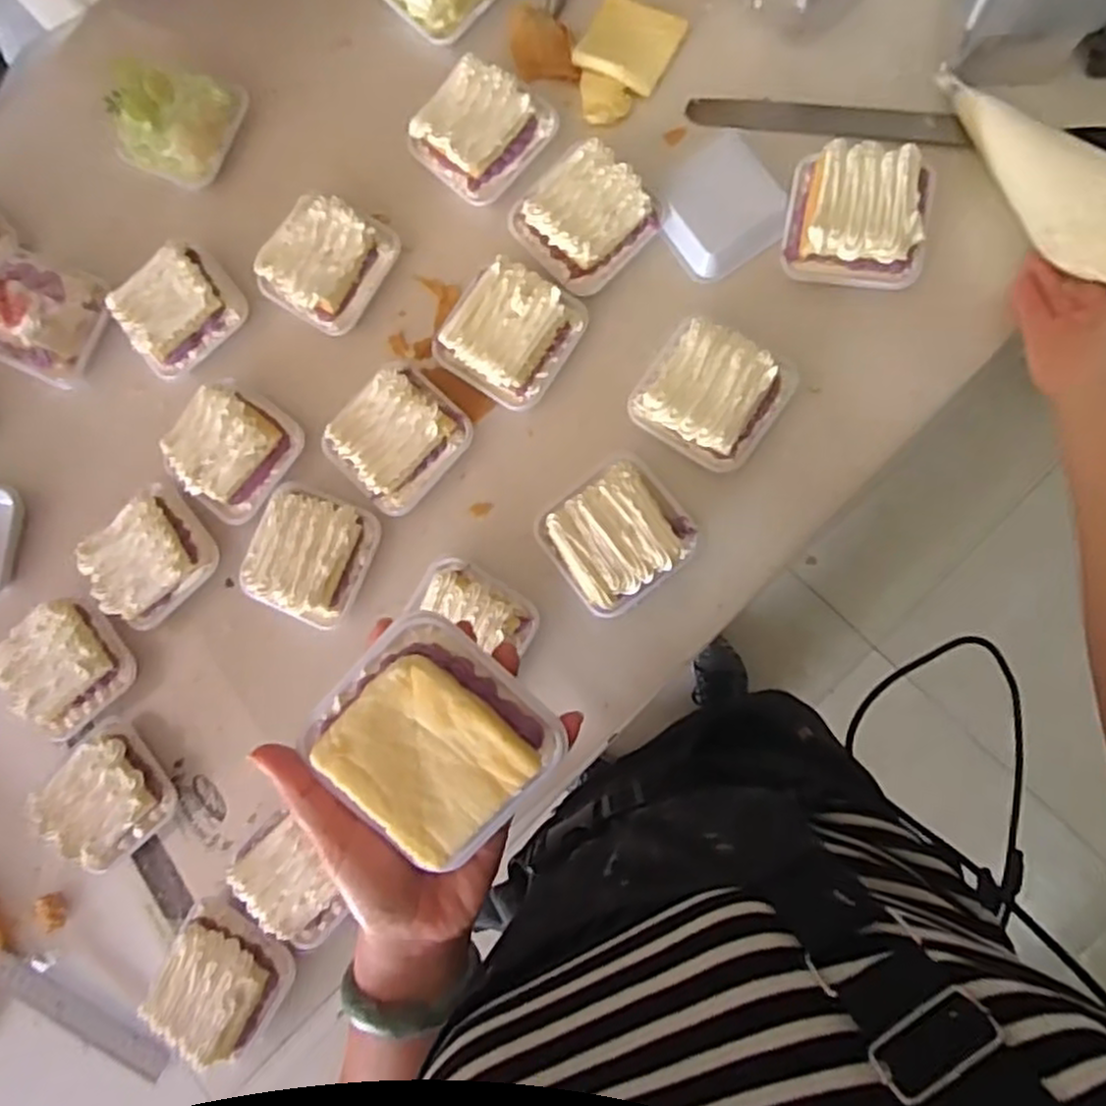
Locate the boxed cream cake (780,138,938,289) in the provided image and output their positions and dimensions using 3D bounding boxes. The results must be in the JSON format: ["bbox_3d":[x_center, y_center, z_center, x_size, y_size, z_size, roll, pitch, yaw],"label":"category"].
[{"bbox_3d":[0.221,-0.242,0.544,0.096,0.042,0.090,9,87,10],"label":"boxed cream cake"}]

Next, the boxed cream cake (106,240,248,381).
[{"bbox_3d":[-0.314,-0.203,0.621,0.097,0.038,0.082,-39,81,4],"label":"boxed cream cake"}]

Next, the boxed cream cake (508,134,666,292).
[{"bbox_3d":[0.022,-0.258,0.573,0.099,0.036,0.093,-42,81,4],"label":"boxed cream cake"}]

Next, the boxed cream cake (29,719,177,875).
[{"bbox_3d":[-0.360,0.193,0.598,0.090,0.047,0.097,-40,81,4],"label":"boxed cream cake"}]

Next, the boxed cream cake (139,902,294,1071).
[{"bbox_3d":[-0.254,0.325,0.571,0.092,0.052,0.085,29,91,10],"label":"boxed cream cake"}]

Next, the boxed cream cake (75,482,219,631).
[{"bbox_3d":[-0.332,0.003,0.608,0.096,0.040,0.087,-45,81,3],"label":"boxed cream cake"}]

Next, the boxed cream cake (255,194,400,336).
[{"bbox_3d":[-0.184,-0.237,0.606,0.086,0.039,0.100,34,92,10],"label":"boxed cream cake"}]

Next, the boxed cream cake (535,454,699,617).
[{"bbox_3d":[0.045,-0.016,0.555,0.101,0.046,0.098,-41,81,4],"label":"boxed cream cake"}]

